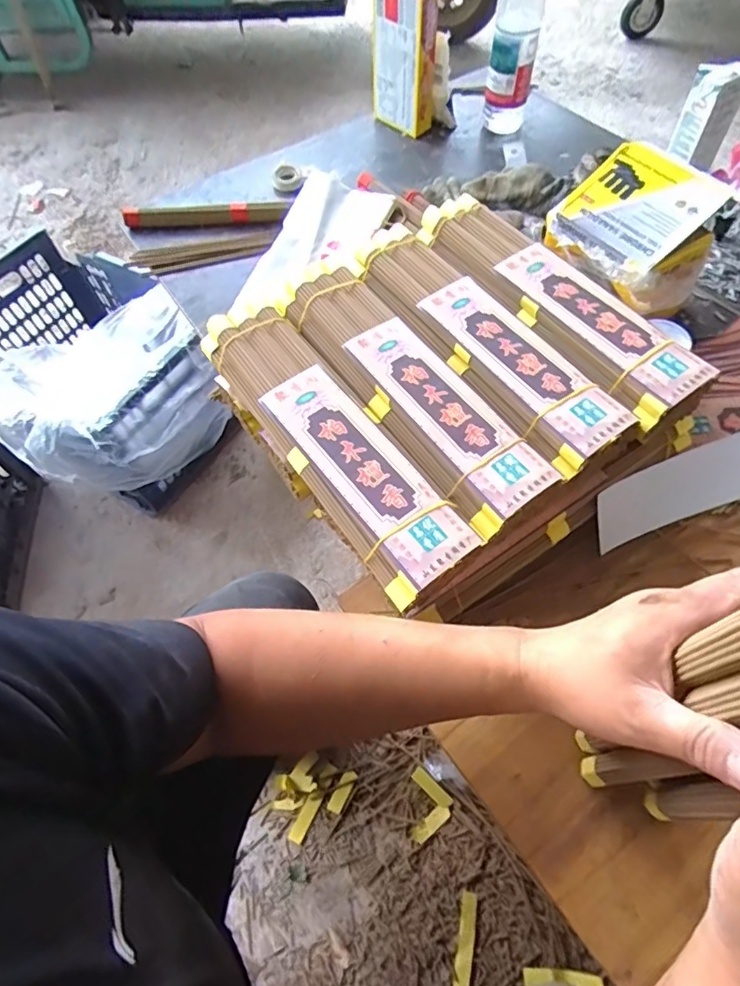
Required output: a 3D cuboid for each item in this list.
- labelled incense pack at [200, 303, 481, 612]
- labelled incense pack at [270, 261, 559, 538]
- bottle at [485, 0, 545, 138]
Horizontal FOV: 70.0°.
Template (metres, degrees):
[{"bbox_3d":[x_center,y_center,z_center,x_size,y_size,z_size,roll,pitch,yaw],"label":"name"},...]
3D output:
[{"bbox_3d":[-0.036,-0.050,0.443,0.083,0.041,0.315,-32,64,-14],"label":"labelled incense pack"},{"bbox_3d":[0.034,-0.095,0.472,0.086,0.054,0.307,-33,64,-14],"label":"labelled incense pack"},{"bbox_3d":[0.205,-0.634,0.746,0.062,0.212,0.053,14,63,11],"label":"bottle"}]

